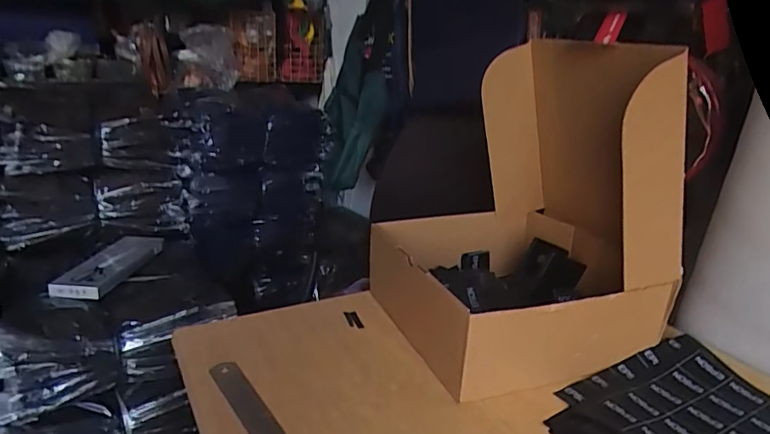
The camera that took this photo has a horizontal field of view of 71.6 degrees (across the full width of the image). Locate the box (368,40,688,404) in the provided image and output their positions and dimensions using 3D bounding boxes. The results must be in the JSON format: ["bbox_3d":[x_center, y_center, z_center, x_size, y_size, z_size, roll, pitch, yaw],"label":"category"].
[{"bbox_3d":[0.162,-0.025,0.645,0.287,0.335,0.296,-5,20,-21],"label":"box"}]

